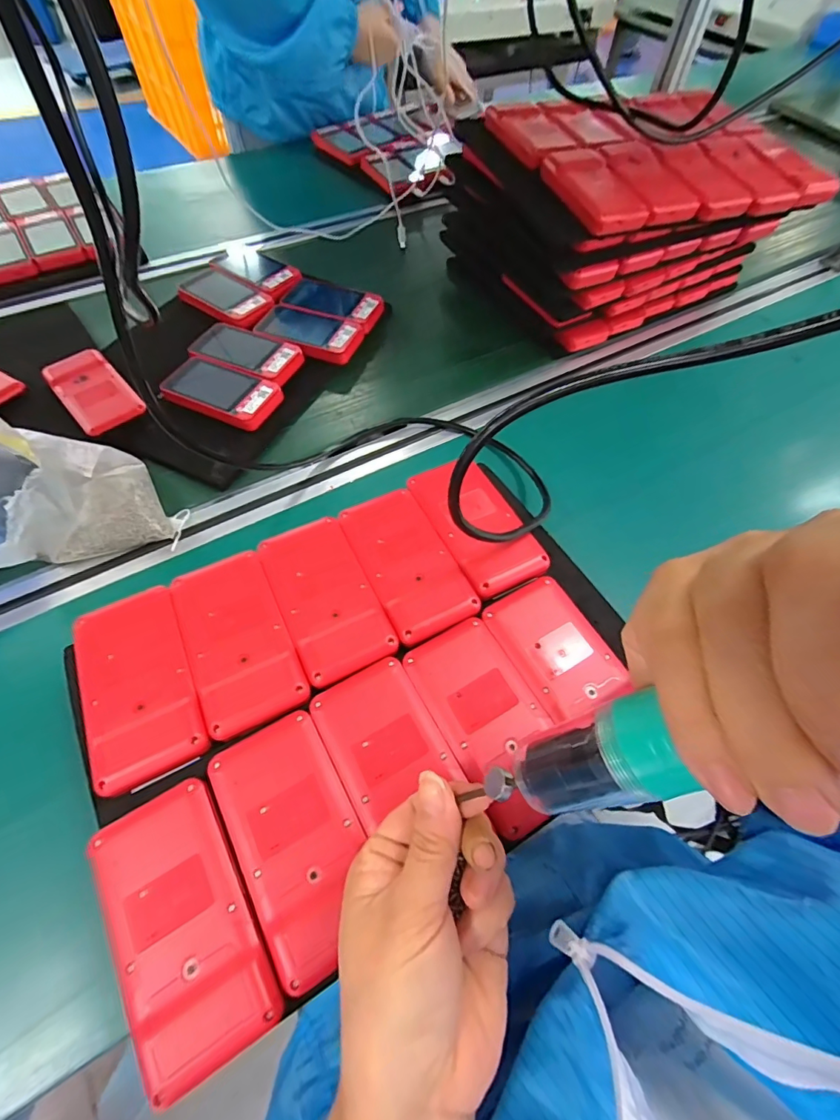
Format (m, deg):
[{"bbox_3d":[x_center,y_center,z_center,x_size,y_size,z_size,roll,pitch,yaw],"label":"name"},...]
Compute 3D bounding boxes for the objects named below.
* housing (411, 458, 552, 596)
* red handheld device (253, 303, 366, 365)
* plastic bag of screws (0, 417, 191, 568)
[{"bbox_3d":[0.043,-0.031,0.357,0.064,0.017,0.124,-22,63,-14],"label":"housing"},{"bbox_3d":[-0.133,-0.268,0.551,0.117,0.017,0.071,20,61,10],"label":"red handheld device"},{"bbox_3d":[-0.305,-0.054,0.366,0.155,0.129,0.117,-34,67,-20],"label":"plastic bag of screws"}]

